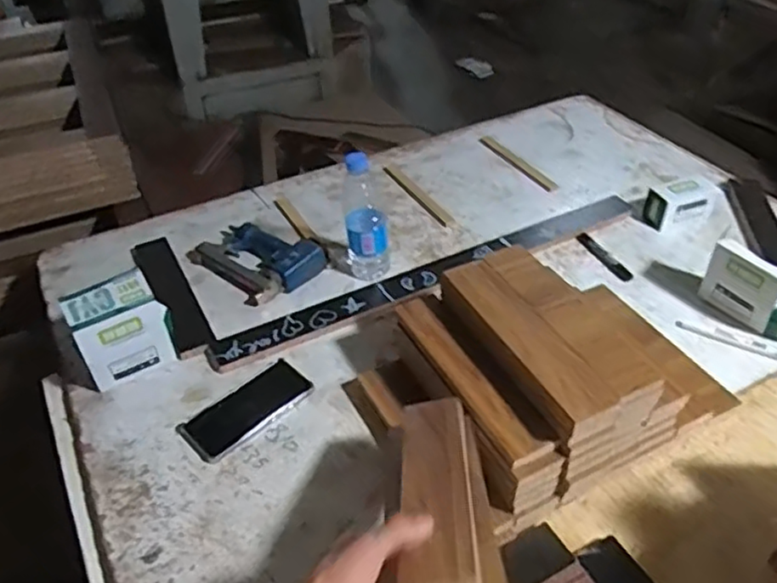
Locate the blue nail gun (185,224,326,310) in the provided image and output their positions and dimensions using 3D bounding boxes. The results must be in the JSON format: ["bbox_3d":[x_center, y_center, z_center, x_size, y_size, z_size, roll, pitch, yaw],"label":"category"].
[{"bbox_3d":[-0.224,-0.064,1.101,0.217,0.053,0.138,29,49,31],"label":"blue nail gun"}]

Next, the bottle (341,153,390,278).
[{"bbox_3d":[-0.038,-0.109,1.036,0.078,0.203,0.068,-5,40,-4],"label":"bottle"}]

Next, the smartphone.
[{"bbox_3d":[-0.184,0.152,0.877,0.082,0.016,0.167,32,50,33],"label":"smartphone"}]

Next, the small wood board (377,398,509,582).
[{"bbox_3d":[0.049,0.183,0.604,0.086,0.049,0.268,2,24,2],"label":"small wood board"}]

